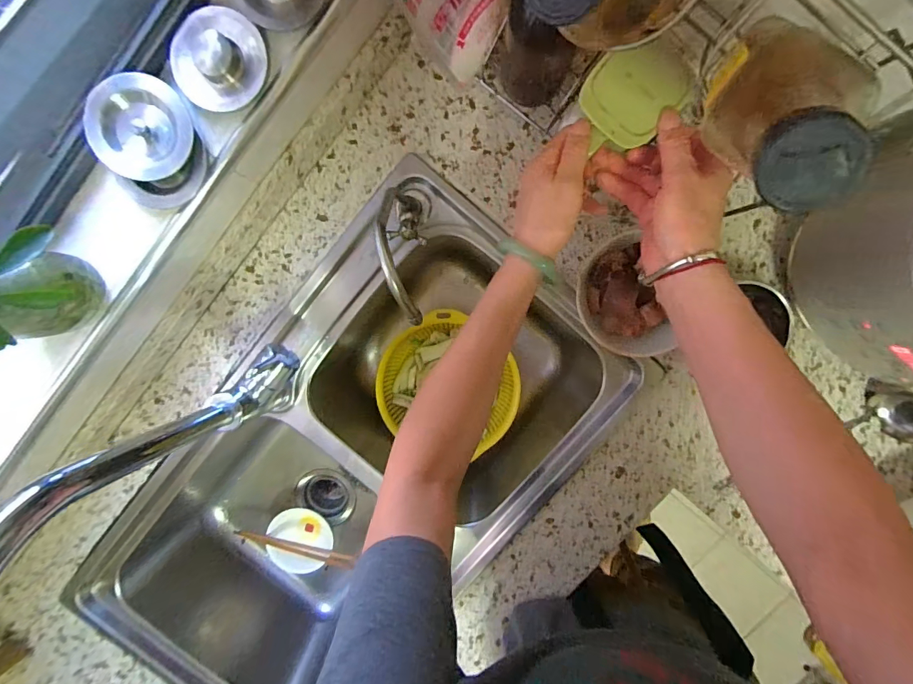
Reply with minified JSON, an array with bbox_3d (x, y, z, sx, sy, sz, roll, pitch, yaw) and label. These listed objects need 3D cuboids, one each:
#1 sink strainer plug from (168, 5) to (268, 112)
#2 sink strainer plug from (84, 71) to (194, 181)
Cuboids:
[{"bbox_3d":[-0.210,-0.248,0.371,0.084,0.026,0.075,11,97,1],"label":"sink strainer plug"},{"bbox_3d":[-0.276,-0.186,0.368,0.075,0.023,0.083,18,115,-28],"label":"sink strainer plug"}]

